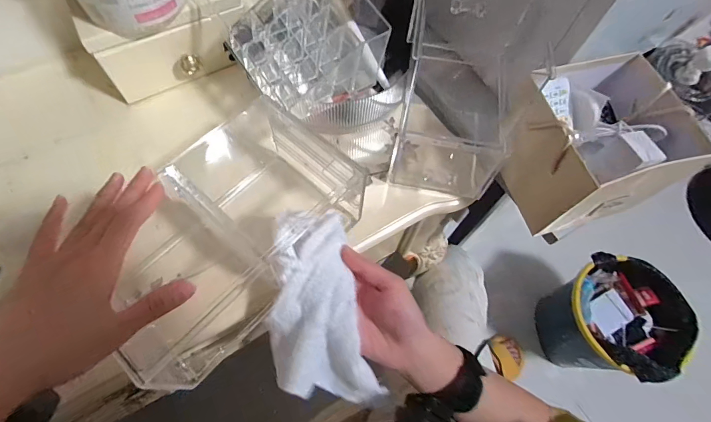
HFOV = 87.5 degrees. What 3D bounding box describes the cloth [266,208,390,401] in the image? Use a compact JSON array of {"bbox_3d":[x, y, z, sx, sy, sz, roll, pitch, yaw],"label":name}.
[{"bbox_3d":[-0.036,0.098,0.350,0.088,0.034,0.189,-9,98,-7],"label":"cloth"}]

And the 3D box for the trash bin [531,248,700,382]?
[{"bbox_3d":[0.644,0.292,0.974,0.261,0.319,0.262,1,64,-2],"label":"trash bin"}]

